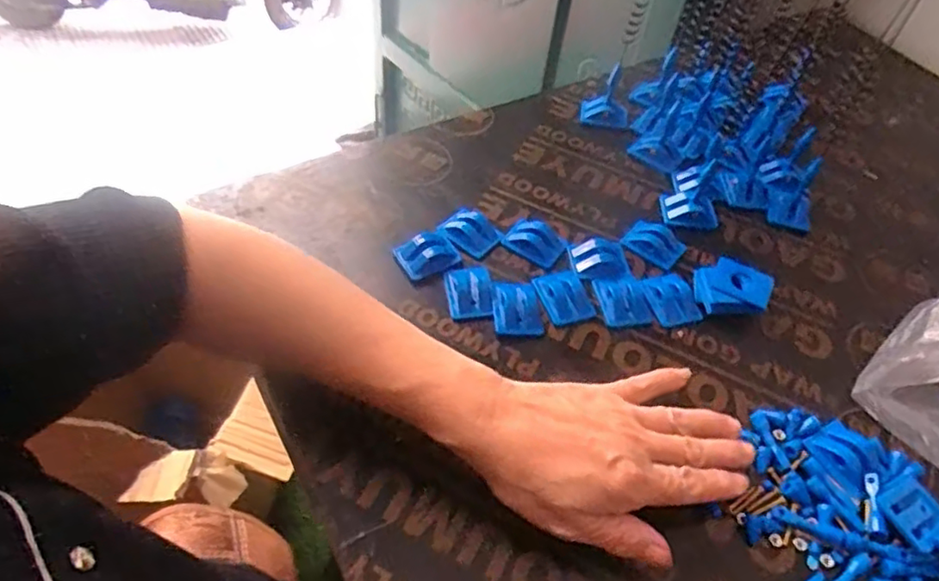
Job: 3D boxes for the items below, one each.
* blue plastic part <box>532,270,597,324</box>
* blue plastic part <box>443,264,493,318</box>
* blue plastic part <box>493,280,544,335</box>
[{"bbox_3d":[0.068,0.003,0.449,0.037,0.008,0.042,-14,54,-15],"label":"blue plastic part"},{"bbox_3d":[0.000,0.000,0.442,0.032,0.007,0.042,-4,52,-8],"label":"blue plastic part"},{"bbox_3d":[0.033,0.011,0.438,0.034,0.009,0.042,-3,51,-7],"label":"blue plastic part"}]

